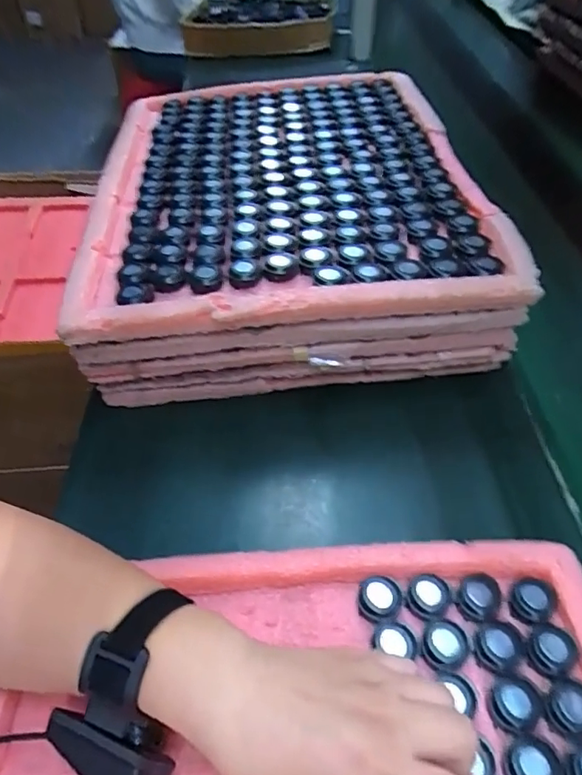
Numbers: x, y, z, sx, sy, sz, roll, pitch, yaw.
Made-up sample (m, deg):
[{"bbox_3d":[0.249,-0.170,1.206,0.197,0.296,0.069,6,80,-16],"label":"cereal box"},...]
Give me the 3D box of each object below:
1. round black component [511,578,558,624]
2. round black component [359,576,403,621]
[{"bbox_3d":[0.156,0.136,0.342,0.028,0.007,0.025,-35,53,-24],"label":"round black component"},{"bbox_3d":[0.058,0.136,0.344,0.026,0.010,0.029,19,52,22],"label":"round black component"}]

